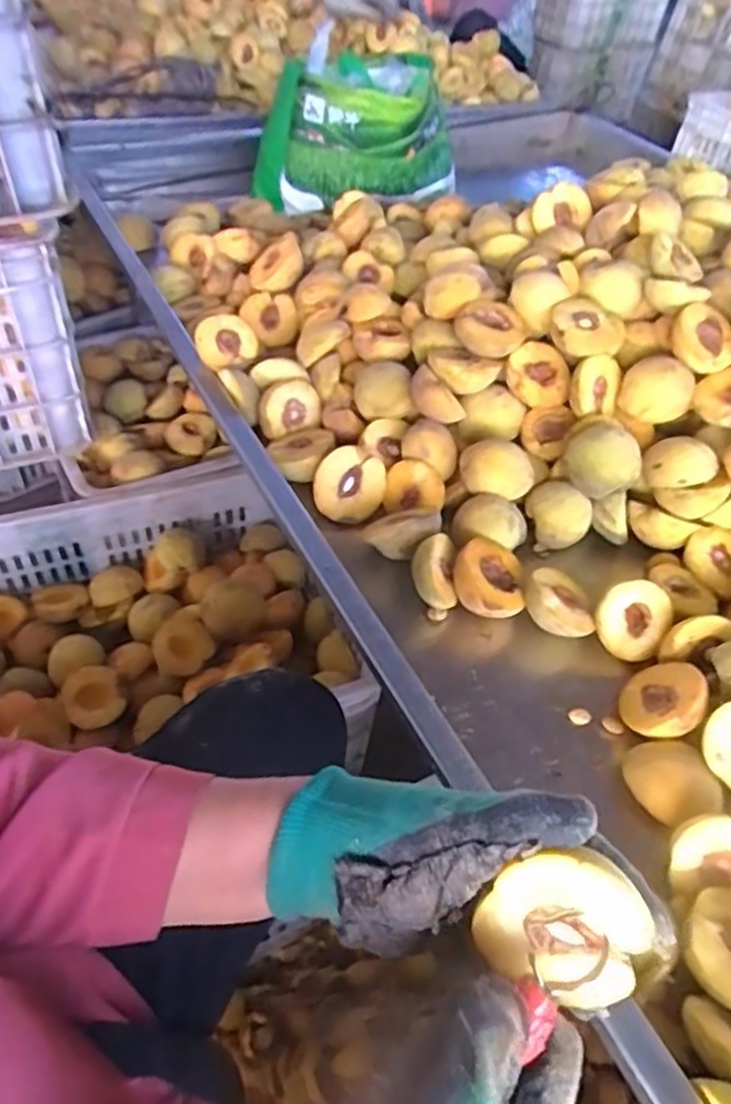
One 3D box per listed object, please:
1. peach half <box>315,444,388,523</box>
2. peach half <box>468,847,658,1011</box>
[{"bbox_3d":[-0.016,-0.066,0.687,0.065,0.068,0.037,27,8,-8],"label":"peach half"},{"bbox_3d":[0.084,0.156,0.299,0.068,0.062,0.036,0,4,15],"label":"peach half"}]

